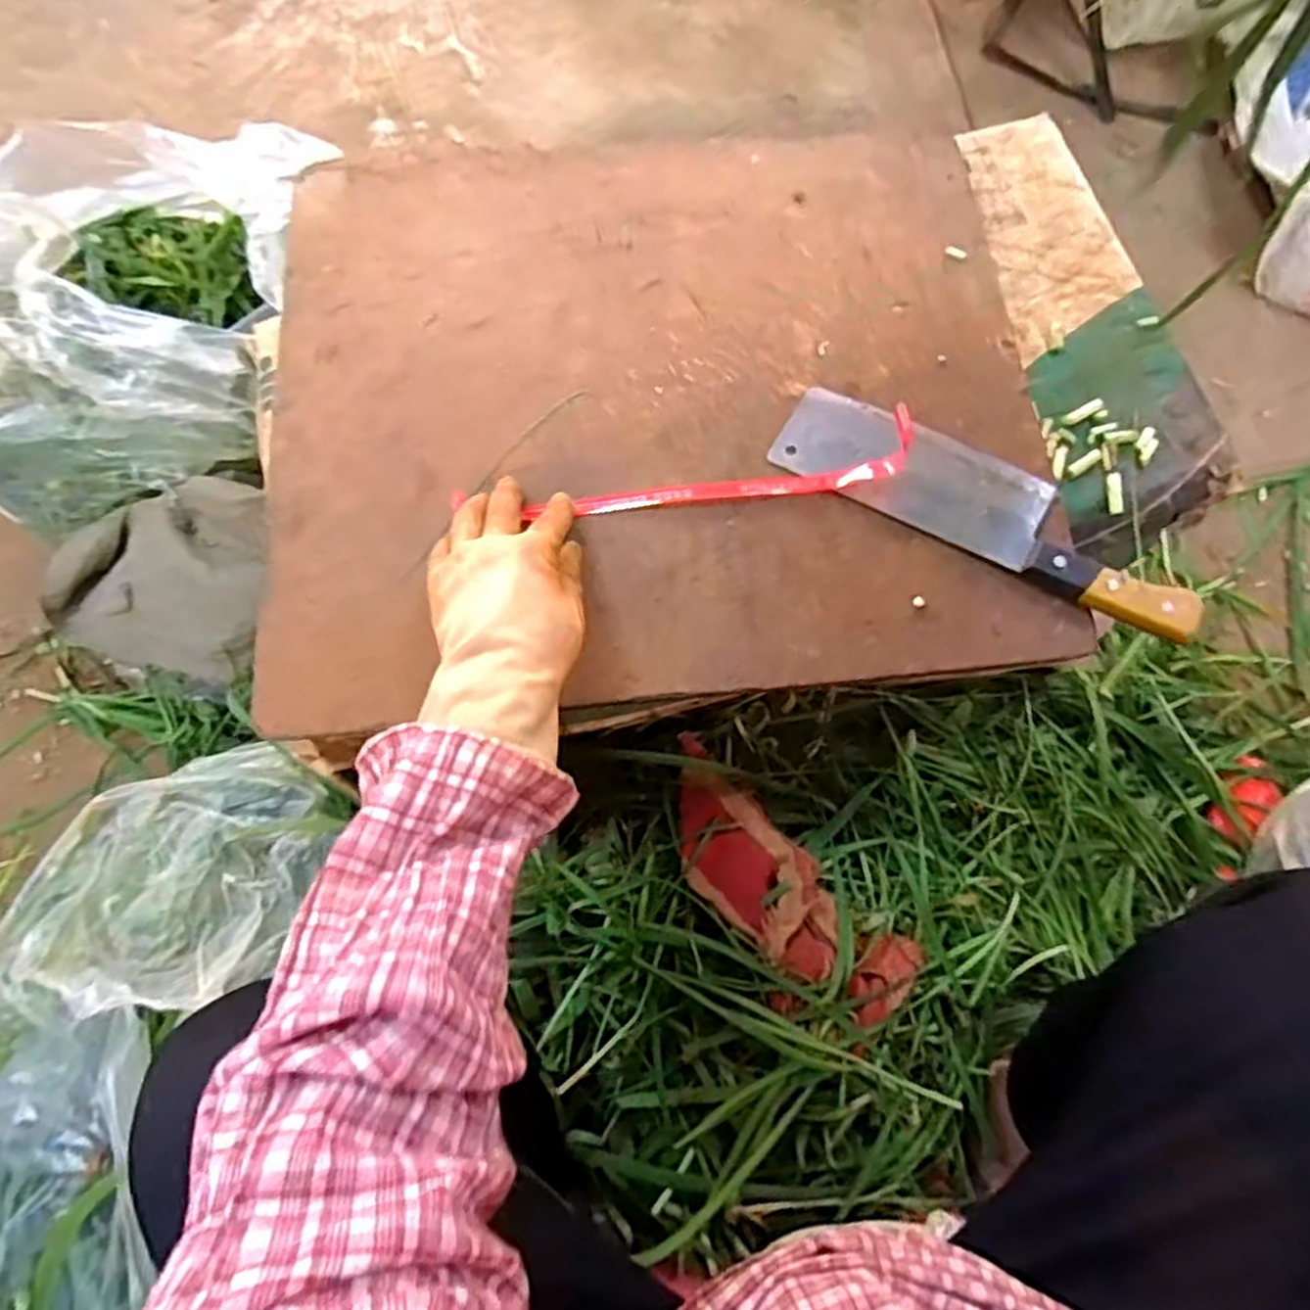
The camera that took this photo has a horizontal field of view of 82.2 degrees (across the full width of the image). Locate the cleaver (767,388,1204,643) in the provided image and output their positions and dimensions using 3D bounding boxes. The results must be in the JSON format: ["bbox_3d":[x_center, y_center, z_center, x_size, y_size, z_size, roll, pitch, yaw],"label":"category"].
[{"bbox_3d":[0.207,-0.098,0.475,0.266,0.027,0.068,29,76,10],"label":"cleaver"}]

